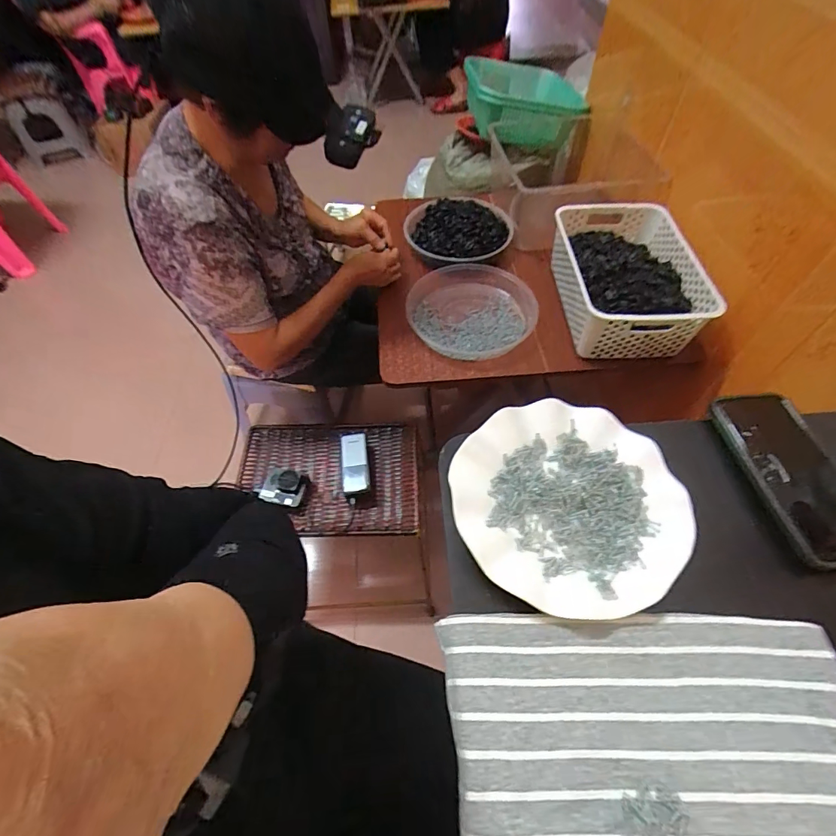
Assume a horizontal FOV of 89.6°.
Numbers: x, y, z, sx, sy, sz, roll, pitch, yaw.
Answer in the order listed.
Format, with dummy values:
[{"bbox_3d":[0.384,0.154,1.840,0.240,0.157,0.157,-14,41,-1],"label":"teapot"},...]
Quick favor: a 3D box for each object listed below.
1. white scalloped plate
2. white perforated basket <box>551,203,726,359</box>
[{"bbox_3d":[0.121,0.068,0.351,0.177,0.020,0.176,-1,56,1],"label":"white scalloped plate"},{"bbox_3d":[0.370,-0.251,0.755,0.212,0.097,0.306,-2,56,1],"label":"white perforated basket"}]

